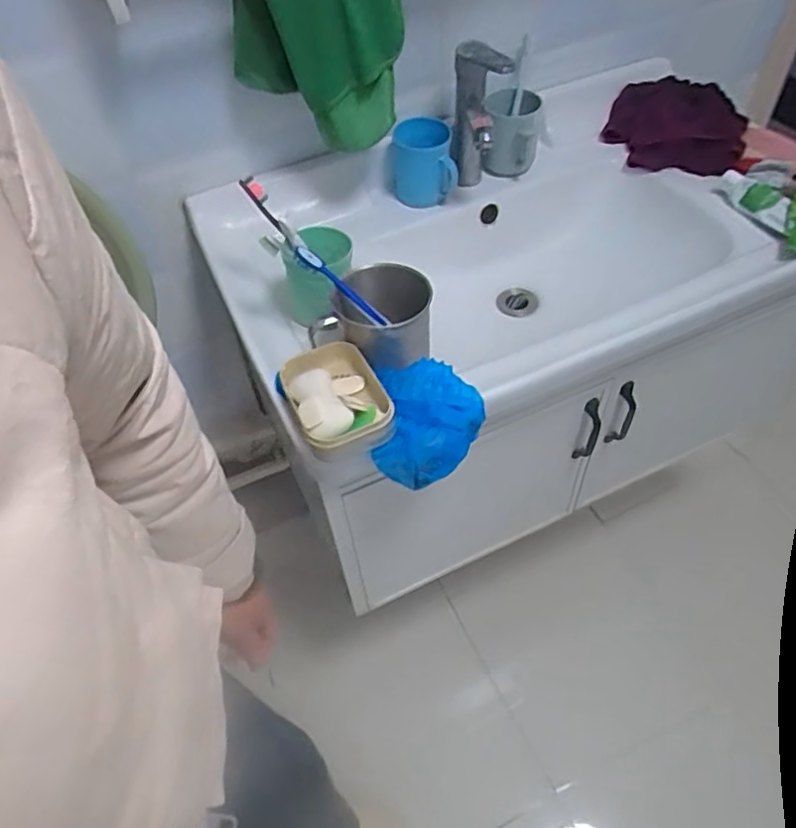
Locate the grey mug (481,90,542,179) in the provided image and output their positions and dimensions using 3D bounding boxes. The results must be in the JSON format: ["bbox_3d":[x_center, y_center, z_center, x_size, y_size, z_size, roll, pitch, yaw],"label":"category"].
[{"bbox_3d":[0.156,-0.390,0.856,0.073,0.094,0.091,4,53,9],"label":"grey mug"}]

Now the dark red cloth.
[{"bbox_3d":[0.407,-0.428,0.903,0.187,0.034,0.208,19,56,19],"label":"dark red cloth"}]

